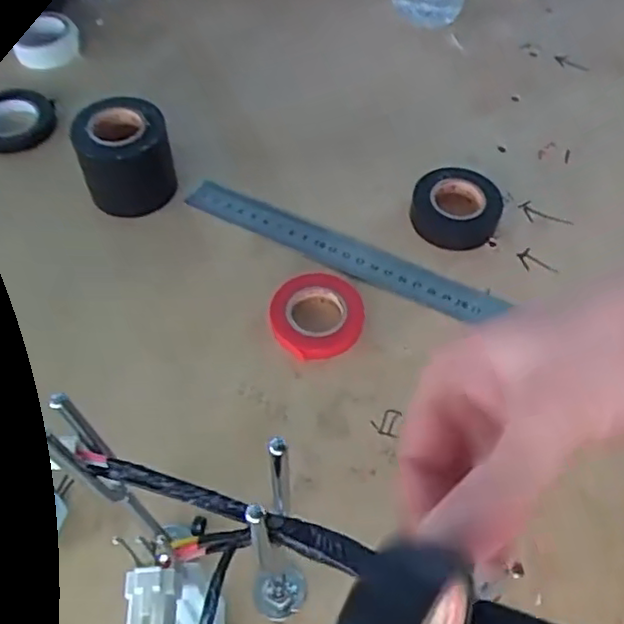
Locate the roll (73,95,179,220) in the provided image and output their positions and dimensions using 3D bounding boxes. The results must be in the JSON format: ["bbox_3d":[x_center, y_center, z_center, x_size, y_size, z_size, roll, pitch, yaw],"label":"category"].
[{"bbox_3d":[-0.127,-0.105,0.450,0.061,0.058,0.060,-13,56,-9],"label":"roll"}]

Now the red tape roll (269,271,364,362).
[{"bbox_3d":[0.003,0.002,0.404,0.056,0.009,0.060,1,56,-1],"label":"red tape roll"}]

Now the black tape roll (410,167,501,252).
[{"bbox_3d":[0.097,-0.070,0.448,0.058,0.022,0.056,1,56,-1],"label":"black tape roll"}]

